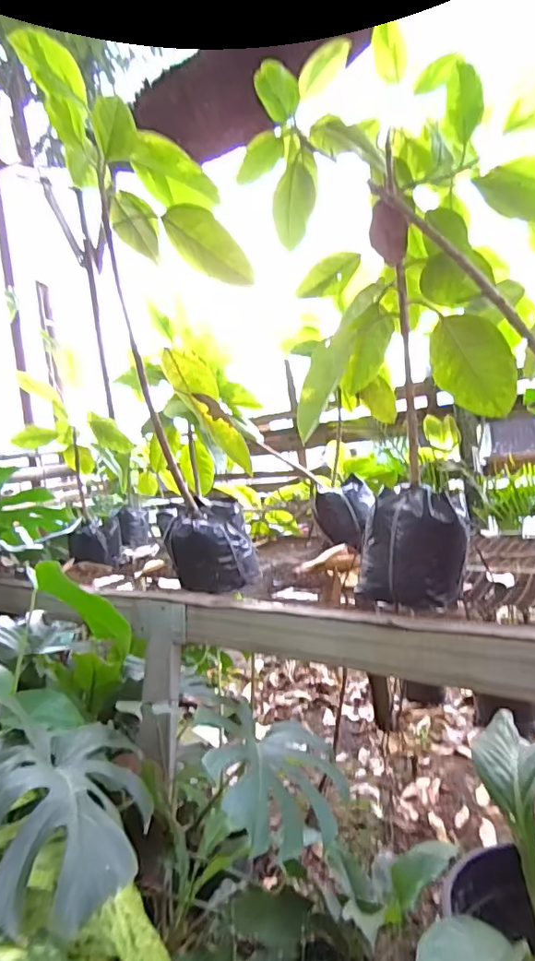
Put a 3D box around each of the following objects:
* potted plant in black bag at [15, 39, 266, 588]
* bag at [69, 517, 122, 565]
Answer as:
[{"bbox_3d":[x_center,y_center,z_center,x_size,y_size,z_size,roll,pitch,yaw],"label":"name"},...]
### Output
[{"bbox_3d":[-0.161,-0.180,0.961,0.289,0.867,0.244,-5,23,4],"label":"potted plant in black bag"},{"bbox_3d":[-0.528,0.192,1.576,0.147,0.128,0.115,-5,1,-16],"label":"bag"}]

